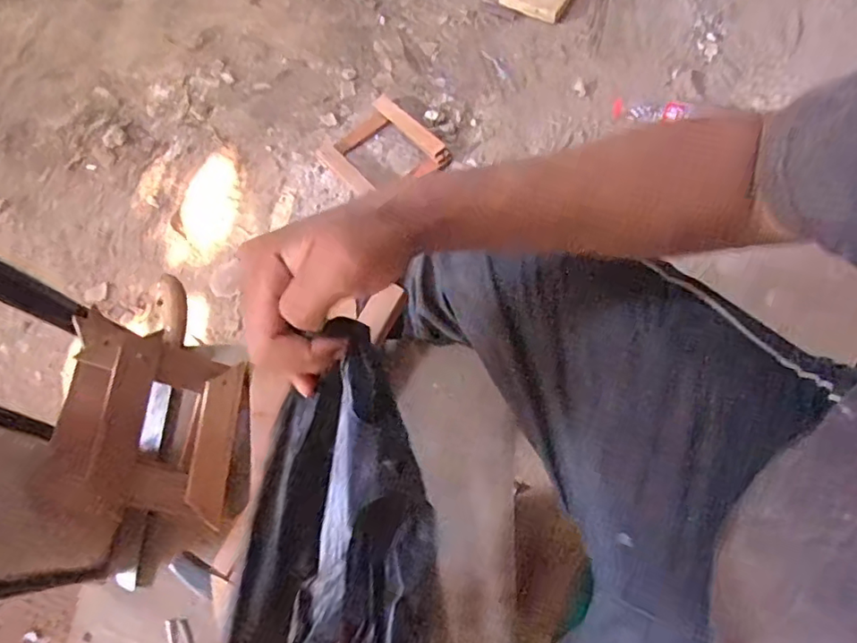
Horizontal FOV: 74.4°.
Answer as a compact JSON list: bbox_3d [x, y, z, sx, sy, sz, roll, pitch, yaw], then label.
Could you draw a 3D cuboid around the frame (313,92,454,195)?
[{"bbox_3d":[-0.100,-0.378,1.261,0.216,0.030,0.232,-43,72,-14],"label":"frame"}]

